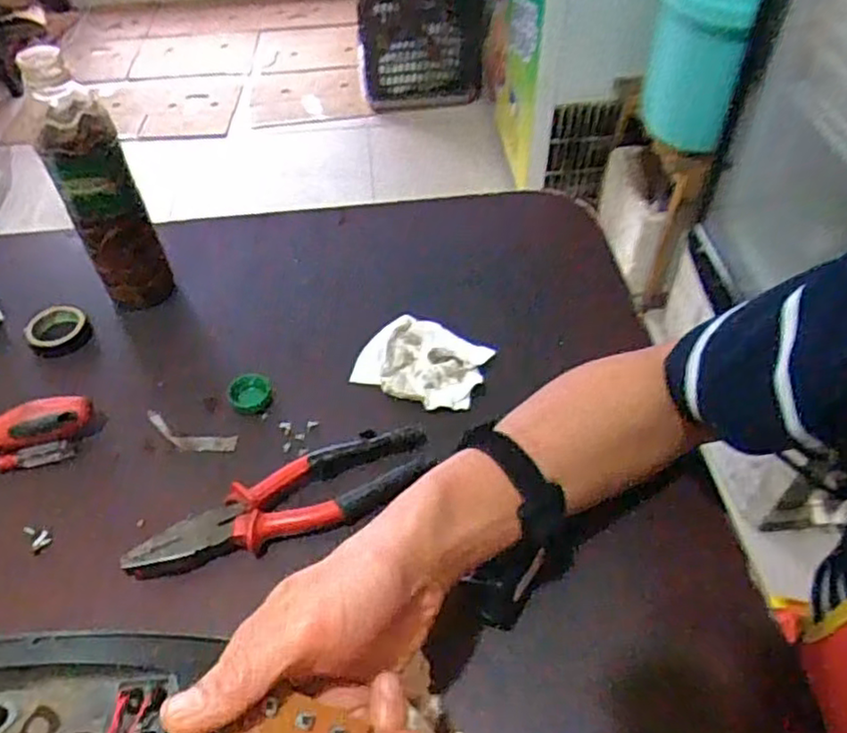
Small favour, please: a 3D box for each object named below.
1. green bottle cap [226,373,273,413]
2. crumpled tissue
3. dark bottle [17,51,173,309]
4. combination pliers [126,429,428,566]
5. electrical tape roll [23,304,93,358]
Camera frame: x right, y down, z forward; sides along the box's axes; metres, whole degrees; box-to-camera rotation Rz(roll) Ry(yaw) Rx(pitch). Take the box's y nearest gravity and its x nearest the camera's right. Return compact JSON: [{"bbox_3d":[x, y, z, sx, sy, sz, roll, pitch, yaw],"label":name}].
[{"bbox_3d":[-0.137,0.021,0.536,0.032,0.011,0.031,-1,49,1],"label":"green bottle cap"},{"bbox_3d":[0.002,-0.006,0.551,0.096,0.019,0.079,21,52,19],"label":"crumpled tissue"},{"bbox_3d":[-0.258,-0.137,0.548,0.060,0.201,0.047,-26,53,-20],"label":"dark bottle"},{"bbox_3d":[-0.090,0.094,0.467,0.207,0.025,0.053,-21,51,-16],"label":"combination pliers"},{"bbox_3d":[-0.314,-0.030,0.585,0.049,0.020,0.045,-1,49,1],"label":"electrical tape roll"}]

